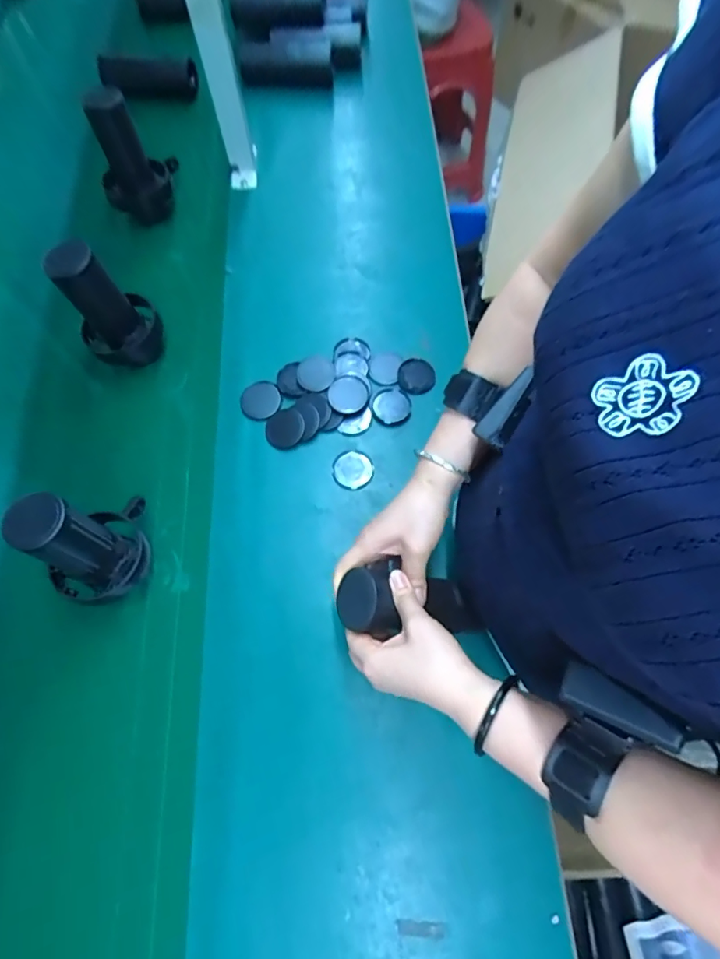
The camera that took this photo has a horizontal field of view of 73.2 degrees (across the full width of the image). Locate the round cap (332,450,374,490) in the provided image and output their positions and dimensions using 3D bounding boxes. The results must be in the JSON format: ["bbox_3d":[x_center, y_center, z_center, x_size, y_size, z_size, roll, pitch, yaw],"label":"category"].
[{"bbox_3d":[-0.009,-0.012,0.602,0.048,0.004,0.051,0,68,0],"label":"round cap"}]

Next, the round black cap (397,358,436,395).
[{"bbox_3d":[0.075,-0.139,0.651,0.051,0.006,0.055,0,68,0],"label":"round black cap"}]

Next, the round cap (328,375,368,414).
[{"bbox_3d":[-0.016,-0.109,0.621,0.047,0.007,0.055,15,69,6],"label":"round cap"}]

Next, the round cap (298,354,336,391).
[{"bbox_3d":[-0.058,-0.142,0.644,0.049,0.007,0.053,0,68,0],"label":"round cap"}]

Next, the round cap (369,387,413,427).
[{"bbox_3d":[0.040,-0.094,0.629,0.050,0.008,0.051,0,68,0],"label":"round cap"}]

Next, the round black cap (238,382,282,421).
[{"bbox_3d":[-0.131,-0.105,0.641,0.053,0.008,0.054,0,68,0],"label":"round black cap"}]

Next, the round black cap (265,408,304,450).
[{"bbox_3d":[-0.096,-0.066,0.618,0.049,0.011,0.055,-7,68,-3],"label":"round black cap"}]

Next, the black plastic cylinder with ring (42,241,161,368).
[{"bbox_3d":[-0.308,-0.210,0.598,0.089,0.158,0.075,-39,73,-14],"label":"black plastic cylinder with ring"}]

